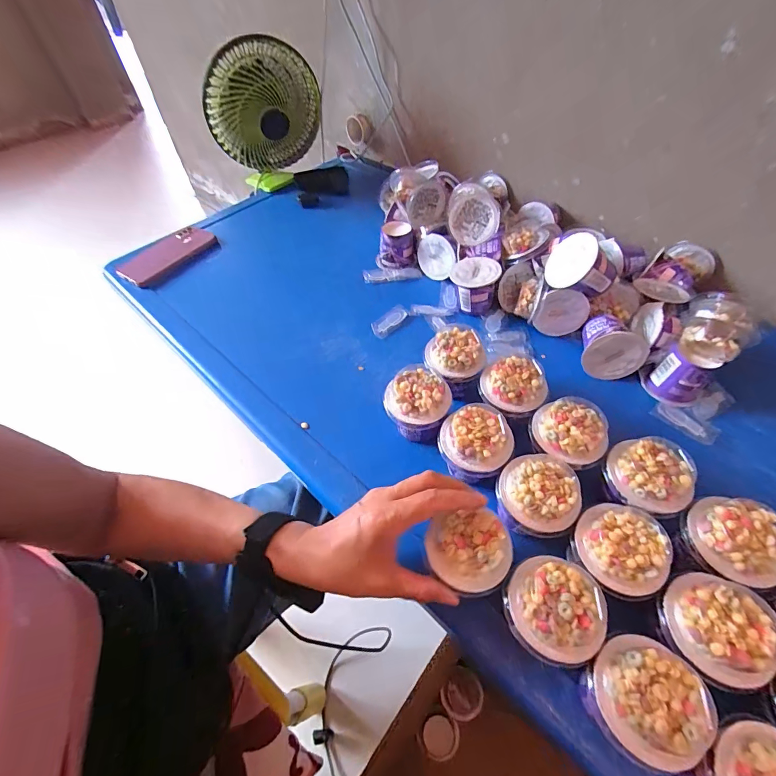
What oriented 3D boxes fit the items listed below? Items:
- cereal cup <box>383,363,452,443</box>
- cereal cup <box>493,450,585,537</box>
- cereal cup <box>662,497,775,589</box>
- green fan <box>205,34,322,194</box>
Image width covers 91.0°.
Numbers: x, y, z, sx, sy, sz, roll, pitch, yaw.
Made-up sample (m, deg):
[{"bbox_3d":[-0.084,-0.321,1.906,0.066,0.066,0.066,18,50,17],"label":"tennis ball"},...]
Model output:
[{"bbox_3d":[0.031,0.020,0.418,0.069,0.069,0.063,-1,53,1],"label":"cereal cup"},{"bbox_3d":[0.136,0.100,0.347,0.063,0.058,0.067,-1,53,1],"label":"cereal cup"},{"bbox_3d":[0.273,0.130,0.313,0.067,0.058,0.061,-1,53,1],"label":"cereal cup"},{"bbox_3d":[-0.233,-0.515,0.743,0.212,0.234,0.095,-16,54,-10],"label":"green fan"}]

